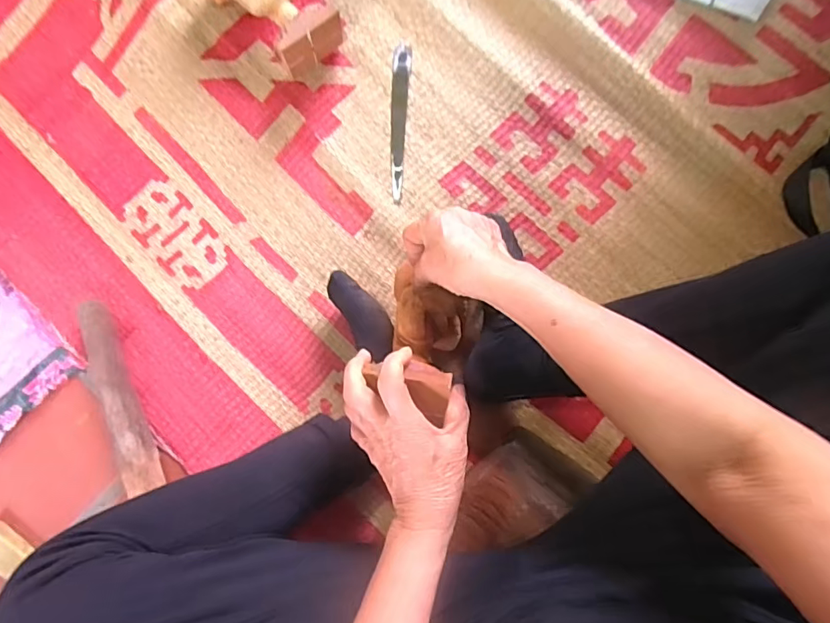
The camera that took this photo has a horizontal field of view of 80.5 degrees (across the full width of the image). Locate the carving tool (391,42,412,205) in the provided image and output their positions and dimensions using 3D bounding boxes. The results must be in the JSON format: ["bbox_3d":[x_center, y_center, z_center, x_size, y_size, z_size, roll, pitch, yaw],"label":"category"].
[{"bbox_3d":[-0.019,-0.233,0.604,0.022,0.008,0.193,2,89,2],"label":"carving tool"}]

